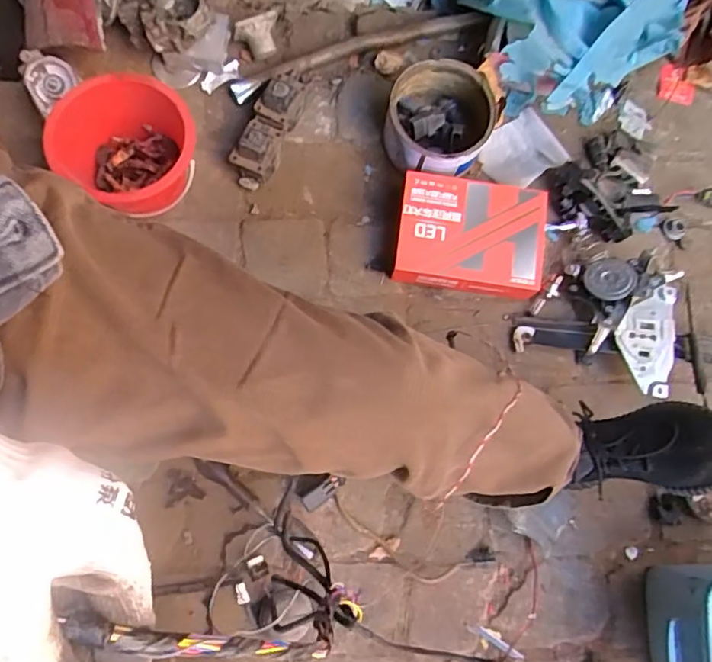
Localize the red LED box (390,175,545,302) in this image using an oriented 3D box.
[{"bbox_3d":[0.164,-0.138,0.843,0.210,0.055,0.154,9,77,-1],"label":"red LED box"}]

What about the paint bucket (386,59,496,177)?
[{"bbox_3d":[0.123,-0.307,0.875,0.156,0.081,0.166,1,78,-3],"label":"paint bucket"}]

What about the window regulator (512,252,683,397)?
[{"bbox_3d":[0.361,-0.030,0.834,0.211,0.052,0.196,24,78,2],"label":"window regulator"}]

